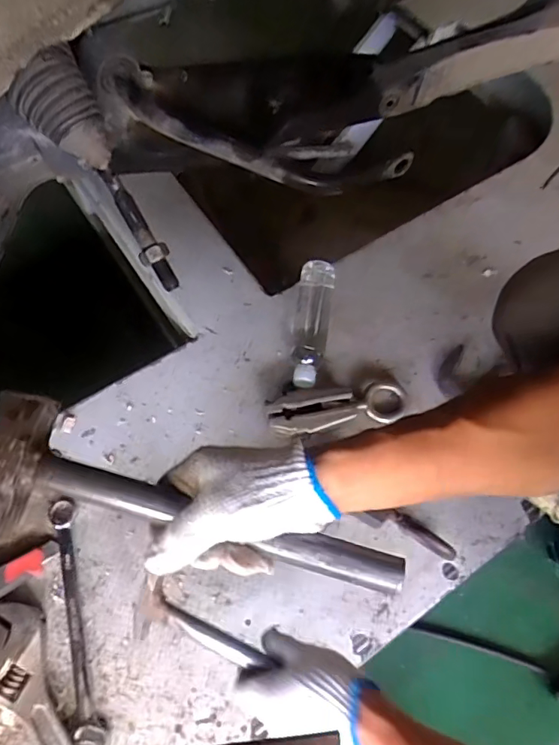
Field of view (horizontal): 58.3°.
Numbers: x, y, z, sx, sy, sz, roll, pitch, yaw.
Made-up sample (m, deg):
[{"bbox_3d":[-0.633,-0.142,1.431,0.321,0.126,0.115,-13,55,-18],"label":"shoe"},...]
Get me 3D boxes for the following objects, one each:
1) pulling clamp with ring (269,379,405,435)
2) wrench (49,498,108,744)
[{"bbox_3d":[0.082,0.051,0.713,0.195,0.044,0.062,-13,66,-8],"label":"pulling clamp with ring"},{"bbox_3d":[-0.247,0.295,0.607,0.032,0.009,0.286,-14,66,-9],"label":"wrench"}]

